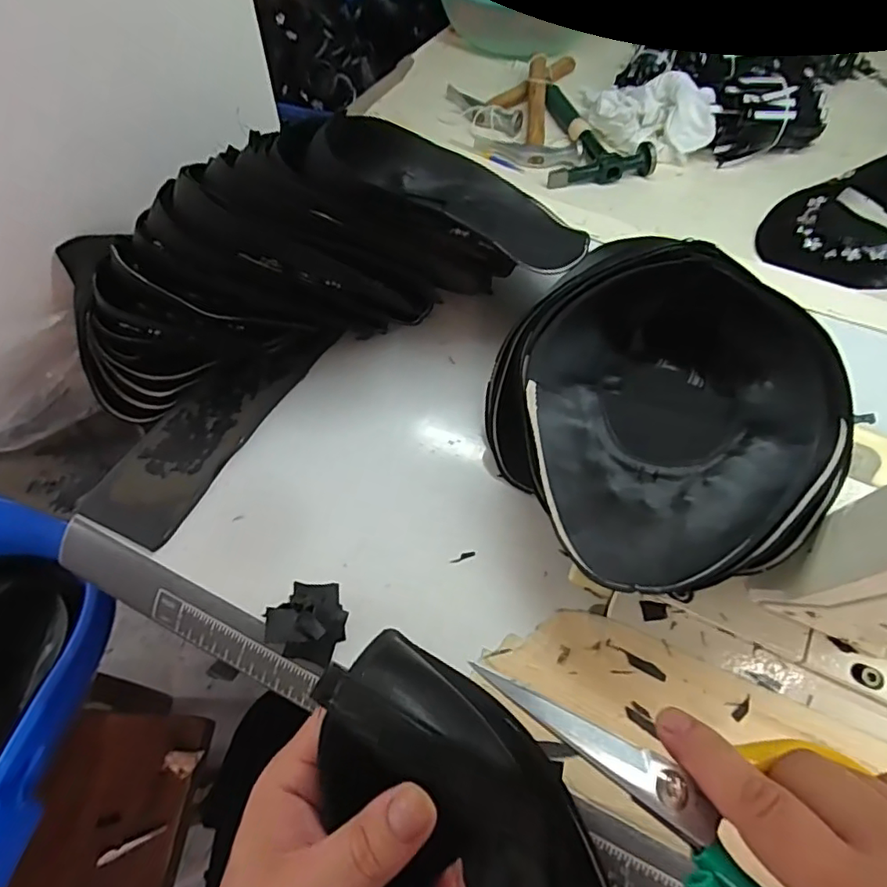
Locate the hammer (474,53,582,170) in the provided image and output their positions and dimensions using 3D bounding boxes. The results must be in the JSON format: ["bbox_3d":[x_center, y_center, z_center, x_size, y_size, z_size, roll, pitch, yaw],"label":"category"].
[{"bbox_3d":[0.123,-0.473,0.795,0.140,0.025,0.233,6,66,4],"label":"hammer"}]

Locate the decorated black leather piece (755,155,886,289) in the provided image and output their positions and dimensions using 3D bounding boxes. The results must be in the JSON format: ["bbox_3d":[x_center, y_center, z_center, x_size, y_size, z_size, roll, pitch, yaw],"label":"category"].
[{"bbox_3d":[0.498,-0.271,0.672,0.187,0.076,0.217,28,61,15],"label":"decorated black leather piece"}]

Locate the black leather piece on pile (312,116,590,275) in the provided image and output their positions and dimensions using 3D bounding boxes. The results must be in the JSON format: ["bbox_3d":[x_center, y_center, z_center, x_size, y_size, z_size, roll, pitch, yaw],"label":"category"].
[{"bbox_3d":[0.014,-0.228,0.505,0.244,0.053,0.109,27,57,4],"label":"black leather piece on pile"}]

